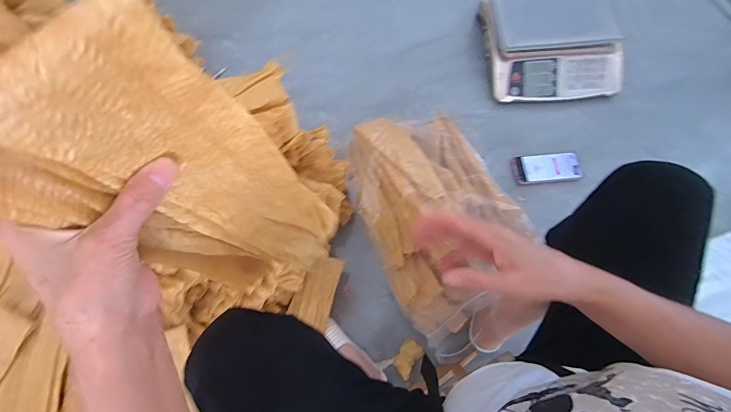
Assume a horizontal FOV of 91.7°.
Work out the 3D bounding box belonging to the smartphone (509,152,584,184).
[{"bbox_3d":[0.454,-0.096,0.892,0.163,0.012,0.076,-5,75,4],"label":"smartphone"}]

